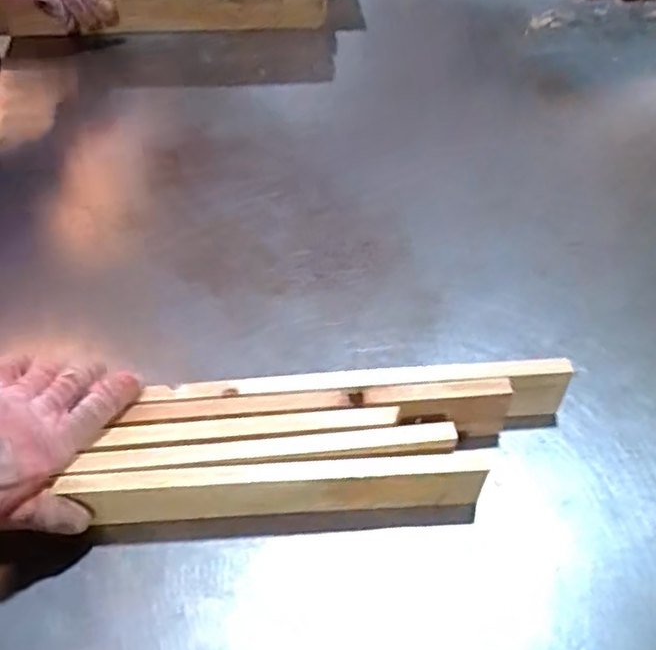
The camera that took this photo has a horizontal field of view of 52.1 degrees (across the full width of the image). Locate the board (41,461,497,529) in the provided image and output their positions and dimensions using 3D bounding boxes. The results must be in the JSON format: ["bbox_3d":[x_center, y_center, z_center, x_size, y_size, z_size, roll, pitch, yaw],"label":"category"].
[{"bbox_3d":[-0.034,0.125,0.492,0.287,0.071,0.022,-1,52,-3],"label":"board"}]

